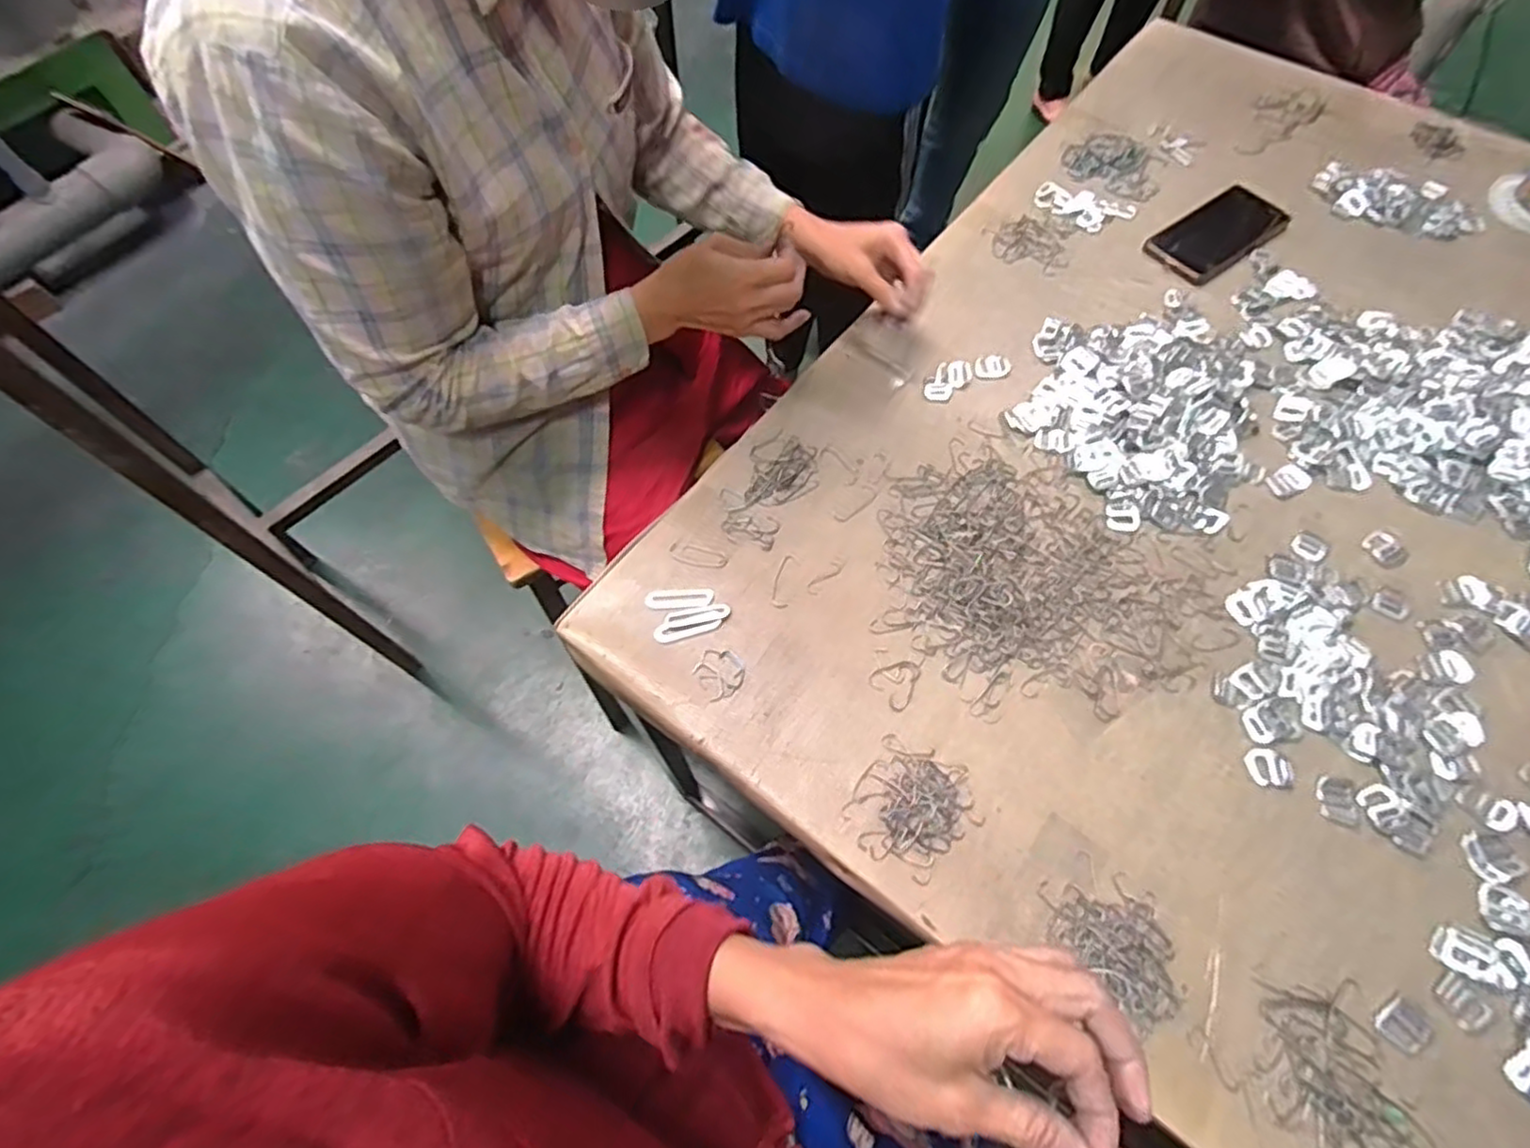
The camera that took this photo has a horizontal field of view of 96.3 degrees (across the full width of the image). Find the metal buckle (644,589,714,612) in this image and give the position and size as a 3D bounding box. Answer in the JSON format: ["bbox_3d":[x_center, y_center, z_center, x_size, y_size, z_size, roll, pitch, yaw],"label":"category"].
[{"bbox_3d":[-0.070,0.021,0.566,0.055,0.004,0.018,-4,62,-2],"label":"metal buckle"}]

